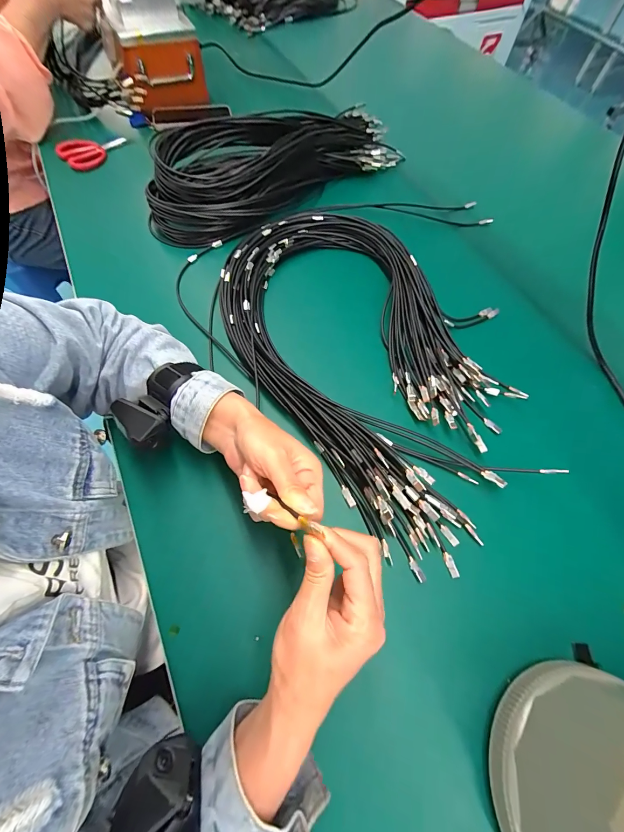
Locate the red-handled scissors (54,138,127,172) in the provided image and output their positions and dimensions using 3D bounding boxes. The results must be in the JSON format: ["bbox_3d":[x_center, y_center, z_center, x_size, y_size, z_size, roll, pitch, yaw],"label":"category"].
[{"bbox_3d":[-0.423,-0.522,0.624,0.128,0.027,0.079,-33,70,-16],"label":"red-handled scissors"}]

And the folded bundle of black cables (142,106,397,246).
[{"bbox_3d":[-0.060,-0.465,0.574,0.507,0.066,0.213,-34,70,-16],"label":"folded bundle of black cables"}]

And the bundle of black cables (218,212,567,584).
[{"bbox_3d":[0.079,-0.100,0.429,0.323,0.062,0.518,-33,67,-17],"label":"bundle of black cables"}]

